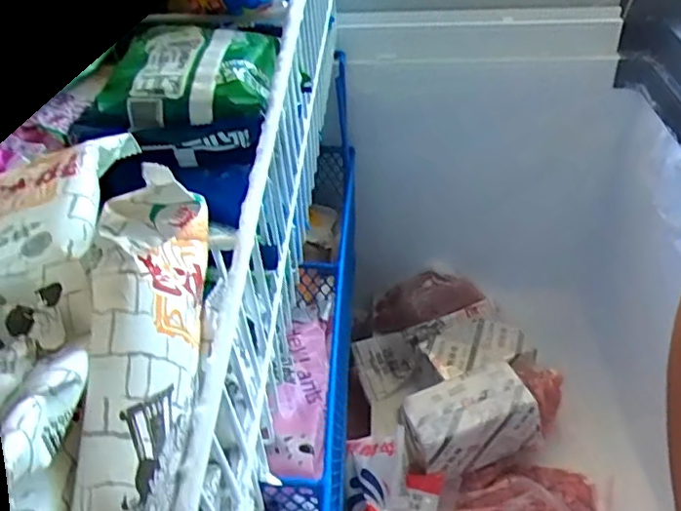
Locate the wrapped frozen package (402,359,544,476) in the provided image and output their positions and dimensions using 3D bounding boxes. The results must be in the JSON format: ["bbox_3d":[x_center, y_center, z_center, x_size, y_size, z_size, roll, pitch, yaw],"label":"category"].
[{"bbox_3d":[0.126,0.159,0.600,0.121,0.061,0.070,-16,41,-15],"label":"wrapped frozen package"}]

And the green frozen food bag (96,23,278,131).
[{"bbox_3d":[-0.085,-0.106,0.349,0.089,0.022,0.091,-2,39,1],"label":"green frozen food bag"}]

